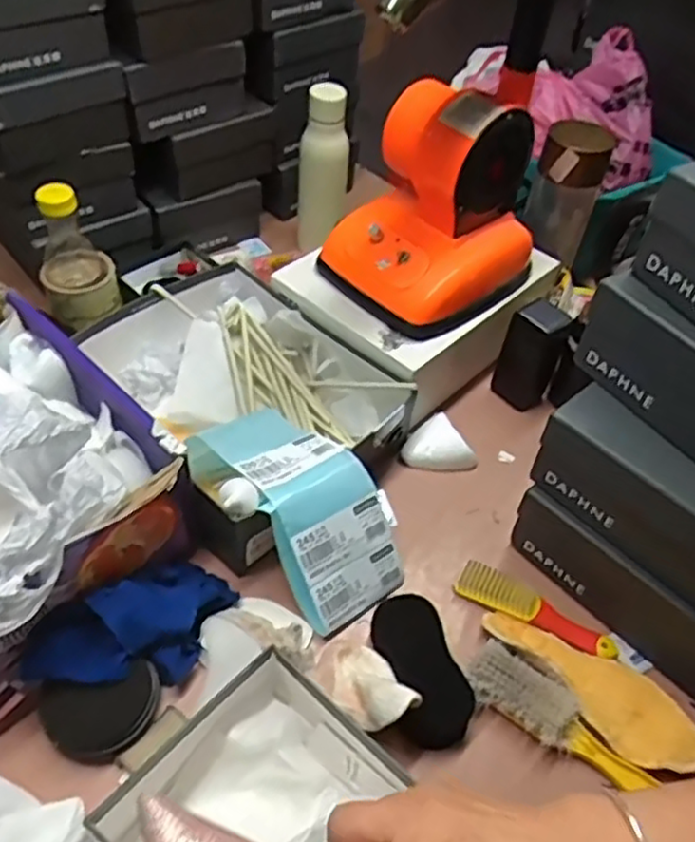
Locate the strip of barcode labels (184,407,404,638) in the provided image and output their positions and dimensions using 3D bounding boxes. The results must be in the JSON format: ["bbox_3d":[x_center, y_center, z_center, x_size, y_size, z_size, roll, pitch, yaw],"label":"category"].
[{"bbox_3d":[-0.052,0.084,0.702,0.224,0.101,0.127,39,55,25],"label":"strip of barcode labels"}]

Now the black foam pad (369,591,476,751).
[{"bbox_3d":[0.065,0.221,0.647,0.069,0.029,0.131,-7,50,-12],"label":"black foam pad"}]

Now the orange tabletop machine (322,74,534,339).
[{"bbox_3d":[0.102,-0.241,0.796,0.207,0.216,0.156,-29,58,-28],"label":"orange tabletop machine"}]

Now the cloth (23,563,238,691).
[{"bbox_3d":[-0.180,0.179,0.622,0.183,0.055,0.093,-29,57,-28],"label":"cloth"}]

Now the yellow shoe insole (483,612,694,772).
[{"bbox_3d":[0.223,0.235,0.653,0.201,0.022,0.076,38,55,24],"label":"yellow shoe insole"}]

